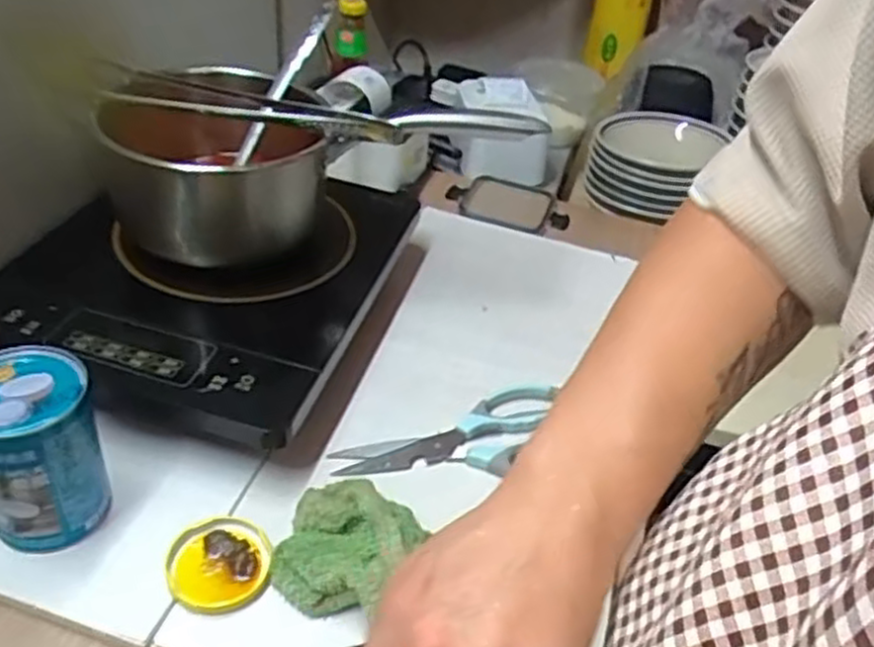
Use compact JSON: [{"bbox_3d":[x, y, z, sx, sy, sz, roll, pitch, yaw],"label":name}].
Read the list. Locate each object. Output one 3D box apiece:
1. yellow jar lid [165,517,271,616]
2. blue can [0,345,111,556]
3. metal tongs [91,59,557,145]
[{"bbox_3d":[-0.142,0.157,0.490,0.062,0.013,0.069,-1,39,-8],"label":"yellow jar lid"},{"bbox_3d":[-0.254,0.081,0.476,0.073,0.111,0.073,3,39,-3],"label":"blue can"},{"bbox_3d":[-0.105,-0.182,0.647,0.388,0.029,0.072,7,39,2],"label":"metal tongs"}]

